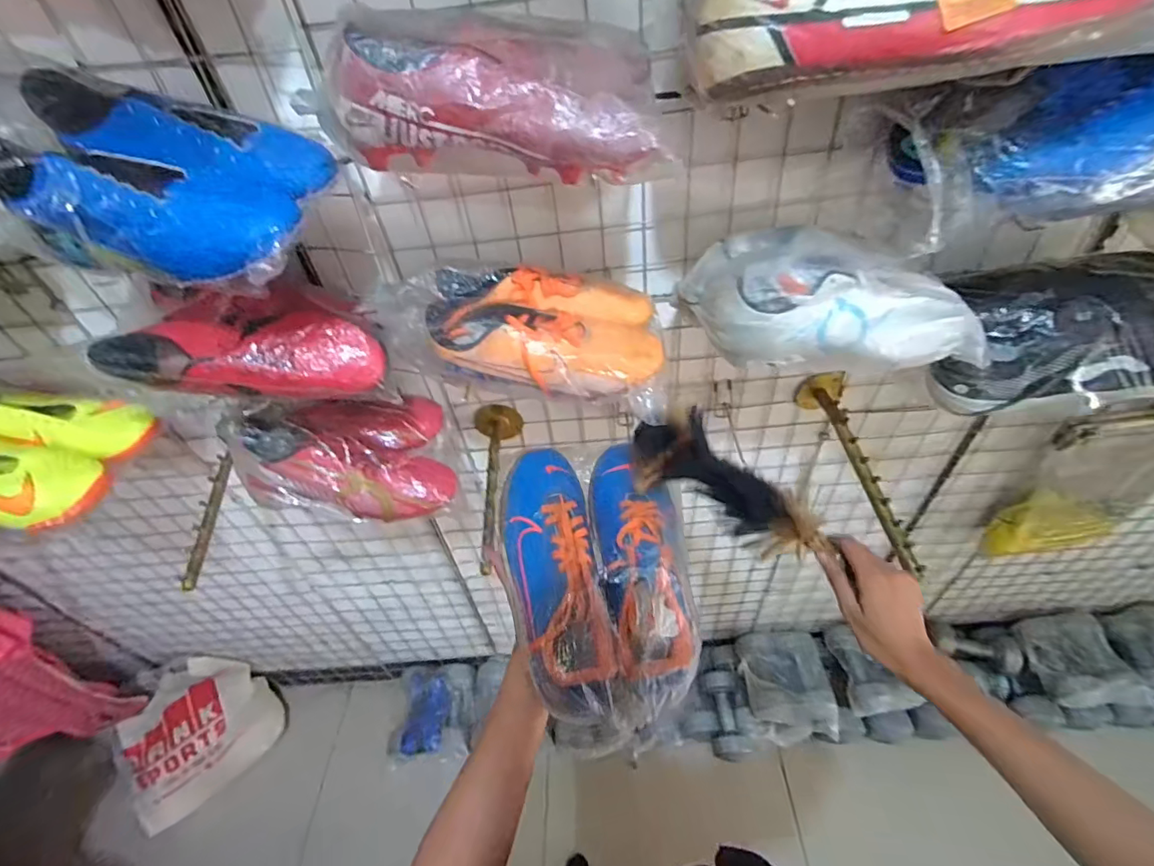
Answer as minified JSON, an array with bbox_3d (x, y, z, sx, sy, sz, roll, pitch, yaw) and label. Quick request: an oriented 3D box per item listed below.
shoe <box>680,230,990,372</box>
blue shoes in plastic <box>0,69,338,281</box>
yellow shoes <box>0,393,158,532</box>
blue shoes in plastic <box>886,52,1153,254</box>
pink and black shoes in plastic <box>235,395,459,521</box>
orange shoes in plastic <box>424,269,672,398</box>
[{"bbox_3d":[0.249,-0.136,0.494,0.271,0.089,0.113,1,46,8],"label":"shoe"},{"bbox_3d":[-0.329,-0.219,0.411,0.224,0.111,0.141,8,48,15],"label":"blue shoes in plastic"},{"bbox_3d":[-0.696,0.018,0.622,0.255,0.077,0.164,3,46,10],"label":"yellow shoes"},{"bbox_3d":[0.403,-0.229,0.386,0.322,0.090,0.101,-13,46,-6],"label":"blue shoes in plastic"},{"bbox_3d":[-0.294,0.035,0.639,0.245,0.094,0.133,-9,46,-2],"label":"pink and black shoes in plastic"},{"bbox_3d":[-0.027,-0.117,0.522,0.220,0.093,0.123,3,46,10],"label":"orange shoes in plastic"}]

